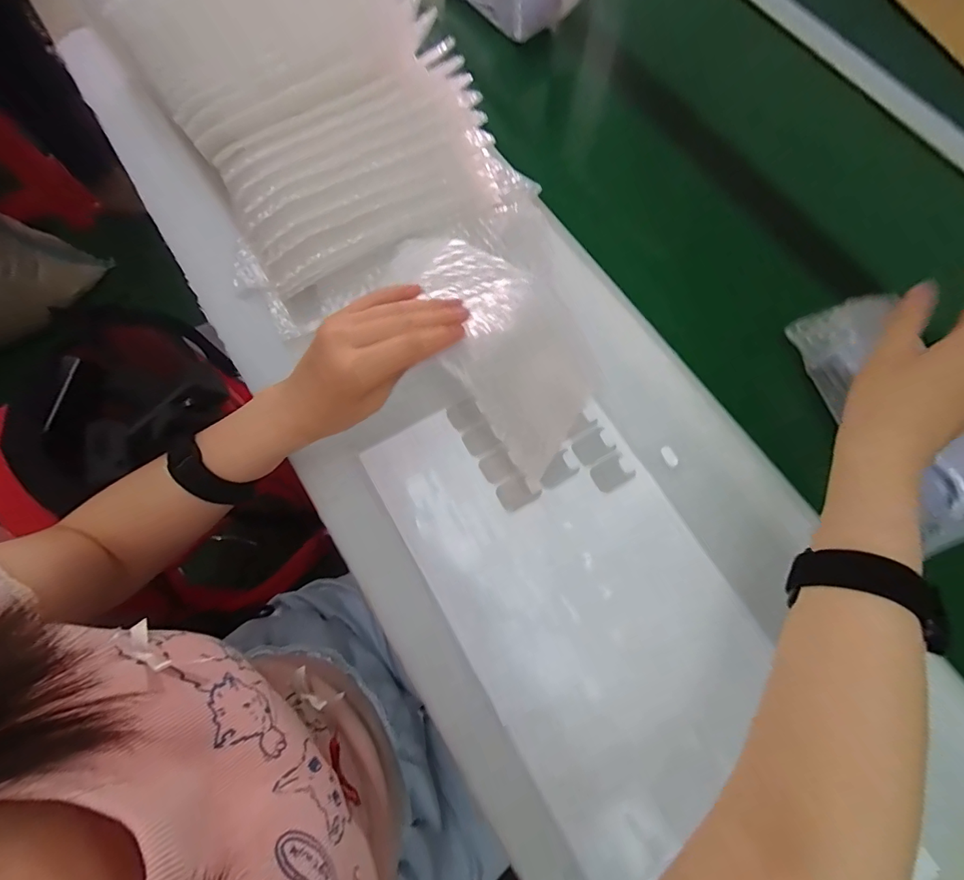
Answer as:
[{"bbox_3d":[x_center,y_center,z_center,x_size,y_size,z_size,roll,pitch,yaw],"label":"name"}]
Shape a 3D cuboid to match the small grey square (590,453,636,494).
[{"bbox_3d":[0.106,0.027,0.370,0.033,0.004,0.024,-29,75,-9],"label":"small grey square"}]

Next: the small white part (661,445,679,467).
[{"bbox_3d":[0.156,0.014,0.378,0.009,0.004,0.018,-23,74,-9],"label":"small white part"}]

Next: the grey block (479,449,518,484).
[{"bbox_3d":[0.013,0.022,0.372,0.026,0.004,0.024,-28,75,-9],"label":"grey block"}]

